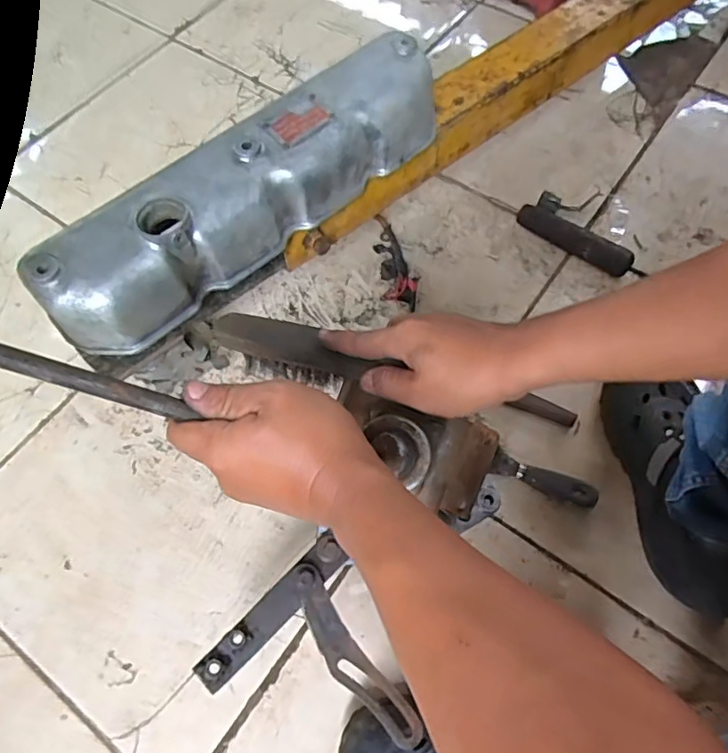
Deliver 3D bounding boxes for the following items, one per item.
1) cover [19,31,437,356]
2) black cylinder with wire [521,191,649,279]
[{"bbox_3d":[-0.108,-0.195,0.588,0.471,0.095,0.100,-41,69,-17],"label":"cover"},{"bbox_3d":[0.323,-0.218,0.808,0.184,0.031,0.103,33,69,17],"label":"black cylinder with wire"}]

